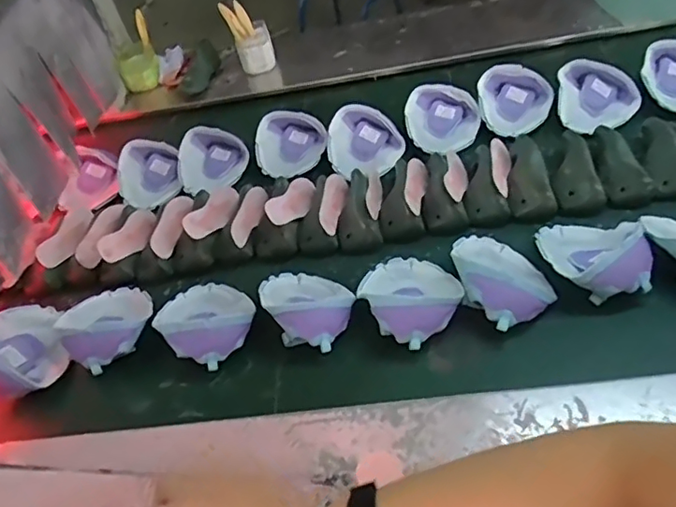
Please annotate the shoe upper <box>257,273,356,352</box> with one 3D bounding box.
[{"bbox_3d":[-0.045,0.065,0.805,0.138,0.063,0.126,1,48,-1],"label":"shoe upper"}]

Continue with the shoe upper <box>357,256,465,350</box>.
[{"bbox_3d":[0.099,0.049,0.775,0.133,0.070,0.155,9,48,6],"label":"shoe upper"}]

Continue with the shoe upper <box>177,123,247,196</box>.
[{"bbox_3d":[-0.240,-0.179,1.097,0.134,0.056,0.146,-10,49,-11],"label":"shoe upper"}]

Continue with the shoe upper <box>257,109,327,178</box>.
[{"bbox_3d":[-0.090,-0.209,1.089,0.130,0.064,0.140,-2,48,-4],"label":"shoe upper"}]

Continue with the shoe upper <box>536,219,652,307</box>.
[{"bbox_3d":[0.348,0.000,0.788,0.130,0.073,0.142,9,48,6],"label":"shoe upper"}]

